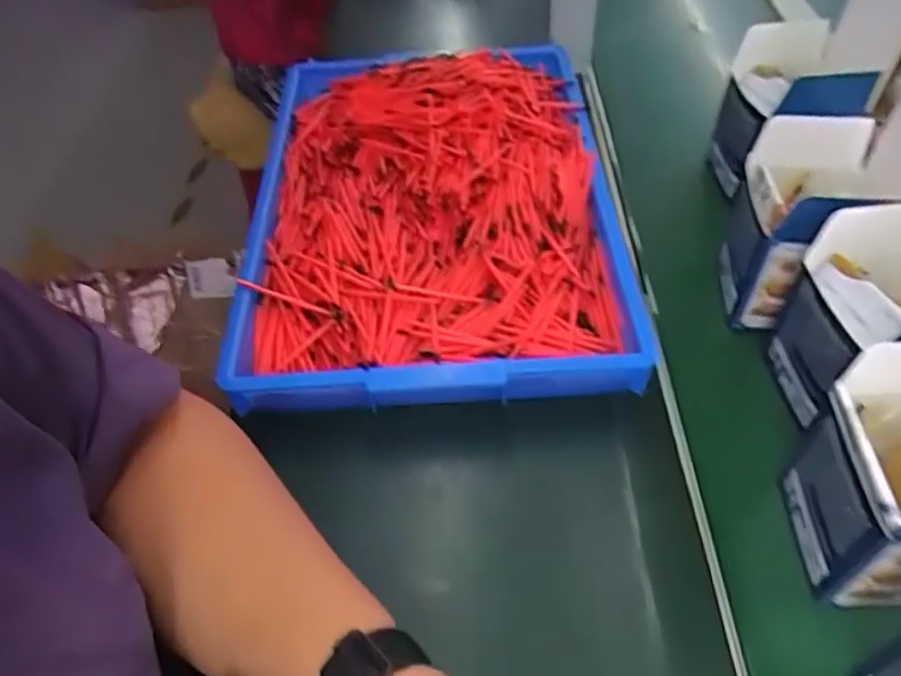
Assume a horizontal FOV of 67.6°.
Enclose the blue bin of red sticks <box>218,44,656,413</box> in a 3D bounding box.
[{"bbox_3d":[-0.019,-0.123,0.555,0.291,0.054,0.393,-4,50,2],"label":"blue bin of red sticks"}]

